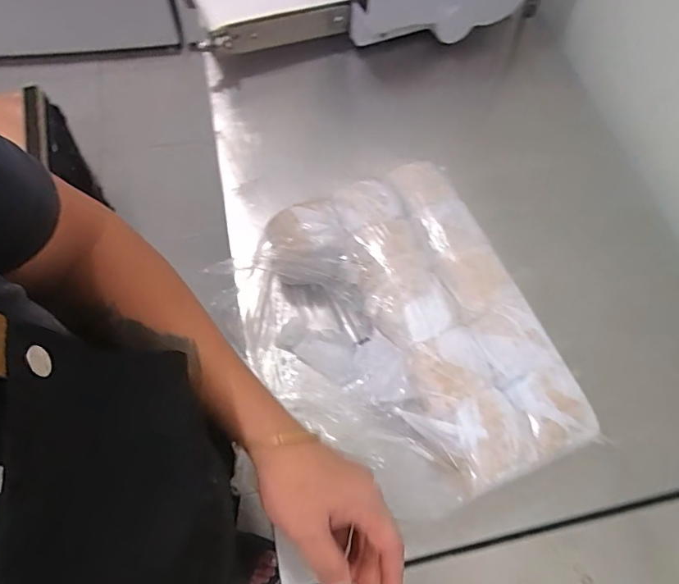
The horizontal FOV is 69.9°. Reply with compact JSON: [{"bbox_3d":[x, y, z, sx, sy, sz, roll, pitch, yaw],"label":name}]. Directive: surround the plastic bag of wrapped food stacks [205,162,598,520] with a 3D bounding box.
[{"bbox_3d":[0.053,0.052,0.565,0.300,0.103,0.378,-22,68,-13],"label":"plastic bag of wrapped food stacks"}]

